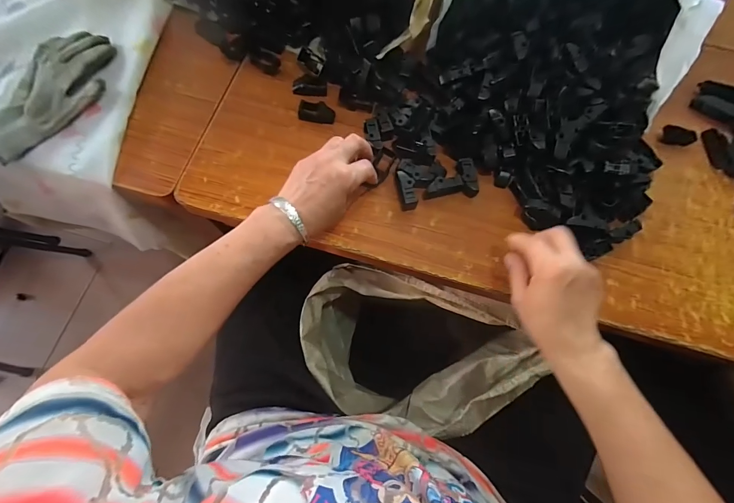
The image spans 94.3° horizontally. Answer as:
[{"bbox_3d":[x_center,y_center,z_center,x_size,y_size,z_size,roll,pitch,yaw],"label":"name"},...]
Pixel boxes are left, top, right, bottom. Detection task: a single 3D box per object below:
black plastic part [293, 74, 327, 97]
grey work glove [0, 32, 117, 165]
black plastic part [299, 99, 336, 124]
[{"bbox_3d":[-0.083,-0.242,0.494,0.048,0.013,0.026,1,73,-1],"label":"black plastic part"},{"bbox_3d":[-0.443,-0.227,0.474,0.124,0.024,0.206,37,76,9],"label":"grey work glove"},{"bbox_3d":[-0.071,-0.198,0.483,0.049,0.017,0.025,7,73,1],"label":"black plastic part"}]

